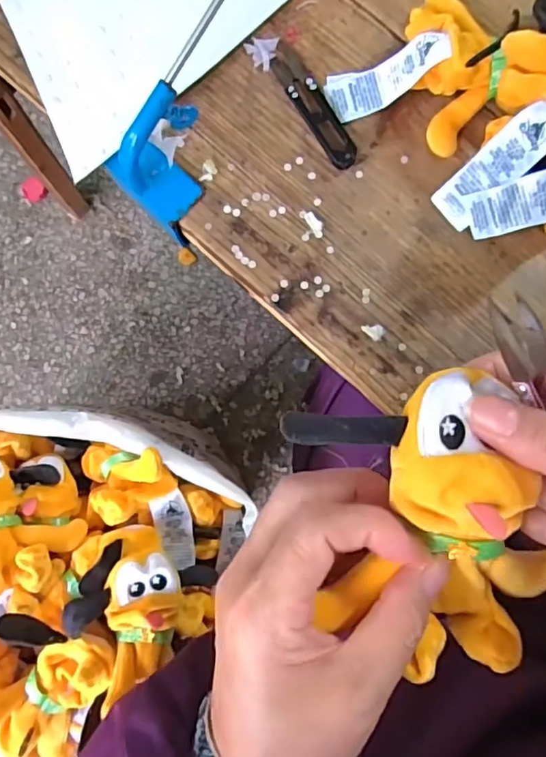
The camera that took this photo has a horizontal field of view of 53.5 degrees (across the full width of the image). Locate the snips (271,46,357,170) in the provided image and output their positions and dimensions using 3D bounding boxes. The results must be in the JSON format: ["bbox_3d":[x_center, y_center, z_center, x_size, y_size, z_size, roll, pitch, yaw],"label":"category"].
[{"bbox_3d":[0.029,-0.188,0.375,0.022,0.011,0.092,-29,86,-3],"label":"snips"}]

